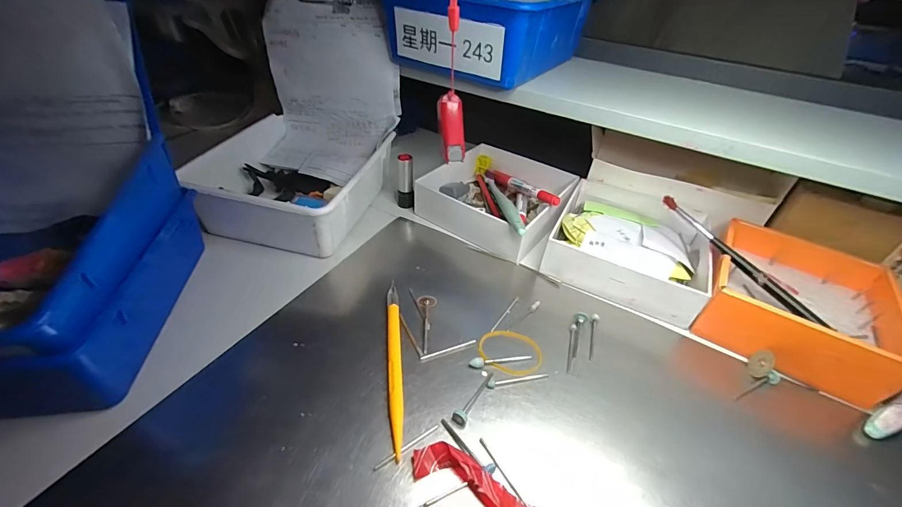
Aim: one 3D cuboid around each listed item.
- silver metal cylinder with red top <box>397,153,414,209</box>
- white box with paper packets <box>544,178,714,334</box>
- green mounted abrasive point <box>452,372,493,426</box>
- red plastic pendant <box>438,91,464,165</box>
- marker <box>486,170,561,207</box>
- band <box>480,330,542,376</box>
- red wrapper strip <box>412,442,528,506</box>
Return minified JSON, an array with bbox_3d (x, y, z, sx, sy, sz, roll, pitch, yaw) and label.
[{"bbox_3d":[-0.051,-0.078,0.415,0.018,0.058,0.016,-4,42,-9],"label":"silver metal cylinder with red top"},{"bbox_3d":[0.176,-0.015,0.366,0.146,0.046,0.143,20,44,17],"label":"white box with paper packets"},{"bbox_3d":[0.016,0.096,0.254,0.009,0.008,0.046,27,34,21],"label":"green mounted abrasive point"},{"bbox_3d":[0.001,-0.089,0.270,0.015,0.046,0.008,-8,17,-9],"label":"red plastic pendant"},{"bbox_3d":[0.077,-0.072,0.415,0.018,0.016,0.137,-16,26,-15],"label":"marker"},{"bbox_3d":[0.044,0.073,0.284,0.046,0.004,0.037,11,40,6],"label":"band"},{"bbox_3d":[0.024,0.130,0.207,0.096,0.013,0.021,18,43,15],"label":"red wrapper strip"}]

